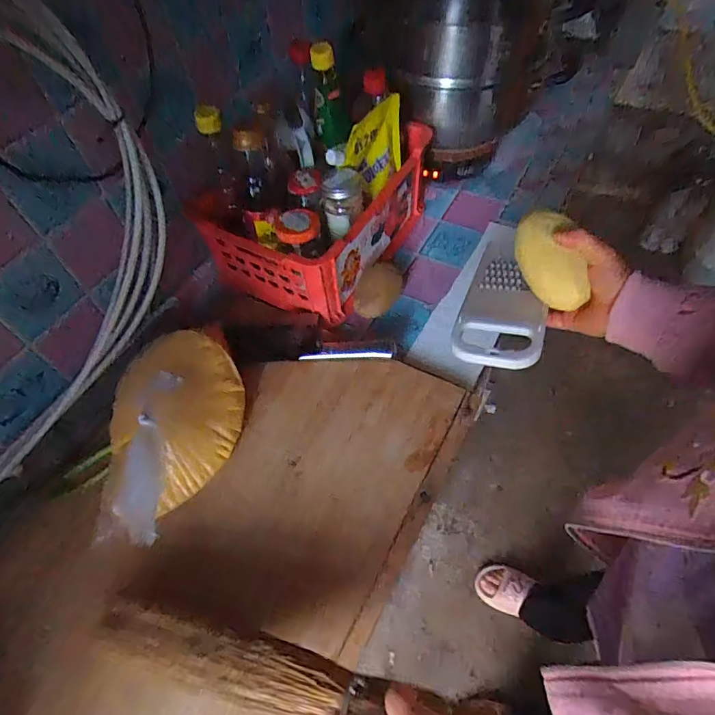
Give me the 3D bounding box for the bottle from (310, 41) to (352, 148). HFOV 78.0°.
[{"bbox_3d":[-0.048,-0.439,0.754,0.049,0.151,0.051,-25,59,-12],"label":"bottle"}]

